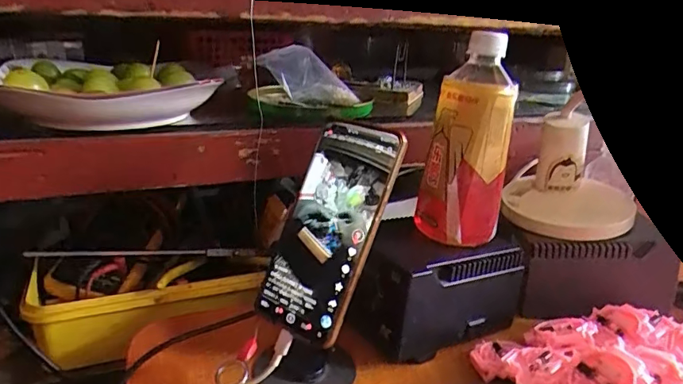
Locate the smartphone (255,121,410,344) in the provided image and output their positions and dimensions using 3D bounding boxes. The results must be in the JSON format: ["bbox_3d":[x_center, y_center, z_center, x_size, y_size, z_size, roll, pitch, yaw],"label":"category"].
[{"bbox_3d":[-0.010,0.028,0.385,0.080,0.165,0.016,19,-4,38],"label":"smartphone"}]

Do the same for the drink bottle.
[{"bbox_3d":[0.111,-0.039,0.450,0.065,0.159,0.056,-6,22,-22],"label":"drink bottle"}]

